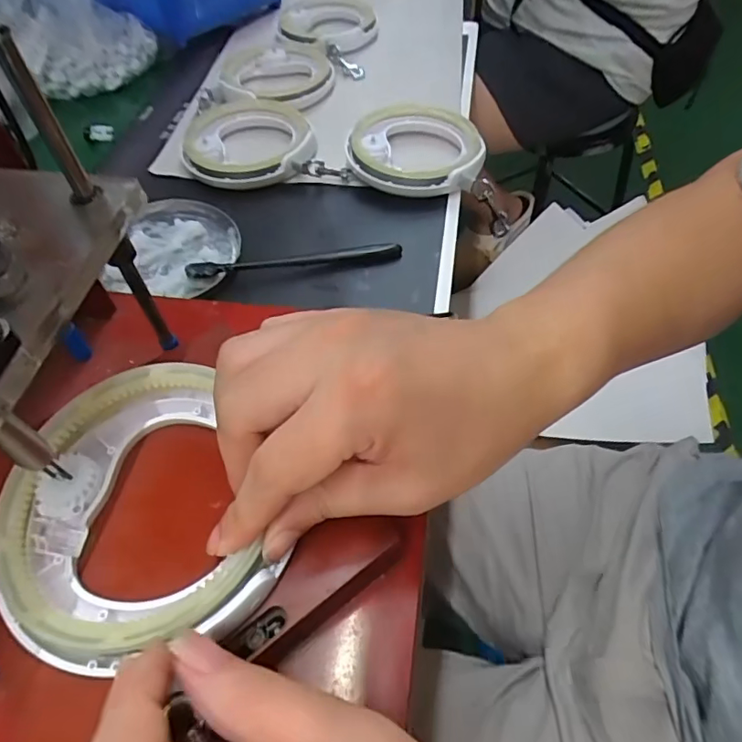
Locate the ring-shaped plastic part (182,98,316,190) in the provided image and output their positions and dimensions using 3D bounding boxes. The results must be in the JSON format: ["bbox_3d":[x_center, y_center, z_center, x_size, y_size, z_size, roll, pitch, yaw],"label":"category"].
[{"bbox_3d":[-0.124,-0.236,0.522,0.126,0.020,0.126,-15,55,-7],"label":"ring-shaped plastic part"}]

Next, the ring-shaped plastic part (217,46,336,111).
[{"bbox_3d":[-0.107,-0.344,0.603,0.121,0.035,0.126,-5,54,0],"label":"ring-shaped plastic part"}]

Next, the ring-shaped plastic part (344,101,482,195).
[{"bbox_3d":[0.043,-0.219,0.507,0.129,0.023,0.125,-6,54,-1],"label":"ring-shaped plastic part"}]

